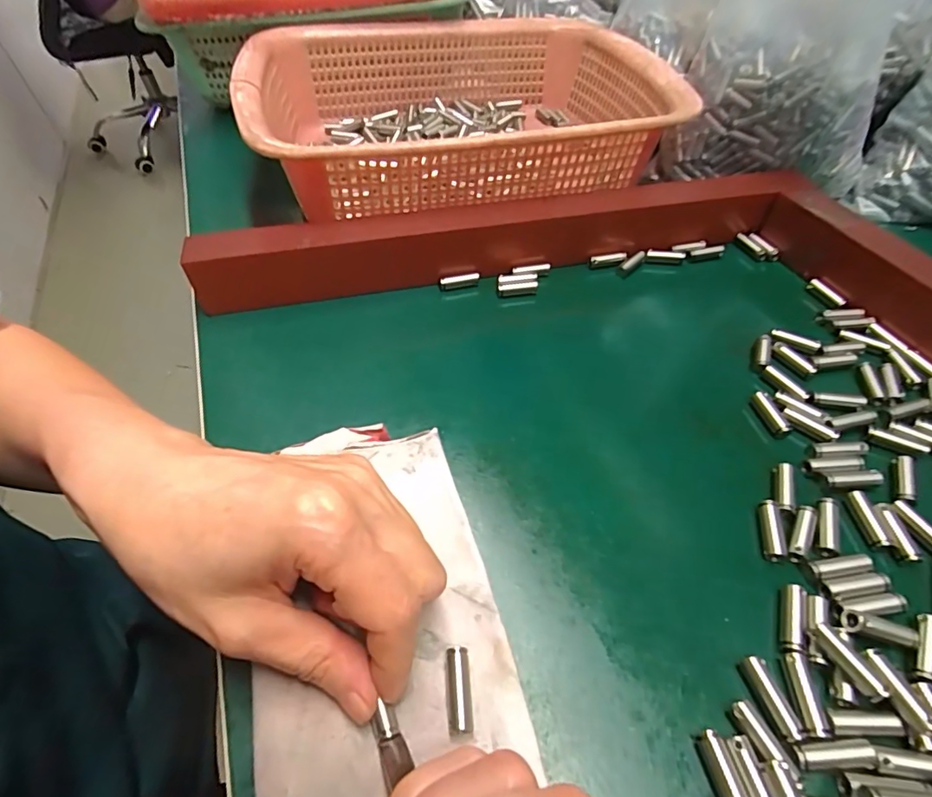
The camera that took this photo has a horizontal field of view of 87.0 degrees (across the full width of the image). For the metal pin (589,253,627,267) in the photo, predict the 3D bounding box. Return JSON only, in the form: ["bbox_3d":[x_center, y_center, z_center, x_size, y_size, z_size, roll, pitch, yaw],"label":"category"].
[{"bbox_3d":[0.094,-0.092,0.326,0.026,0.007,0.005,-7,52,-5],"label":"metal pin"}]

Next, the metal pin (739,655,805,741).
[{"bbox_3d":[0.102,0.100,0.164,0.006,0.006,0.024,-13,53,-10],"label":"metal pin"}]

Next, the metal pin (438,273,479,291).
[{"bbox_3d":[-0.004,-0.075,0.312,0.025,0.007,0.004,-11,52,-8],"label":"metal pin"}]

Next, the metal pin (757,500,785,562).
[{"bbox_3d":[0.127,0.055,0.204,0.007,0.005,0.025,11,52,6],"label":"metal pin"}]

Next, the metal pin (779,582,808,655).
[{"bbox_3d":[0.120,0.082,0.181,0.008,0.007,0.026,19,54,15],"label":"metal pin"}]

